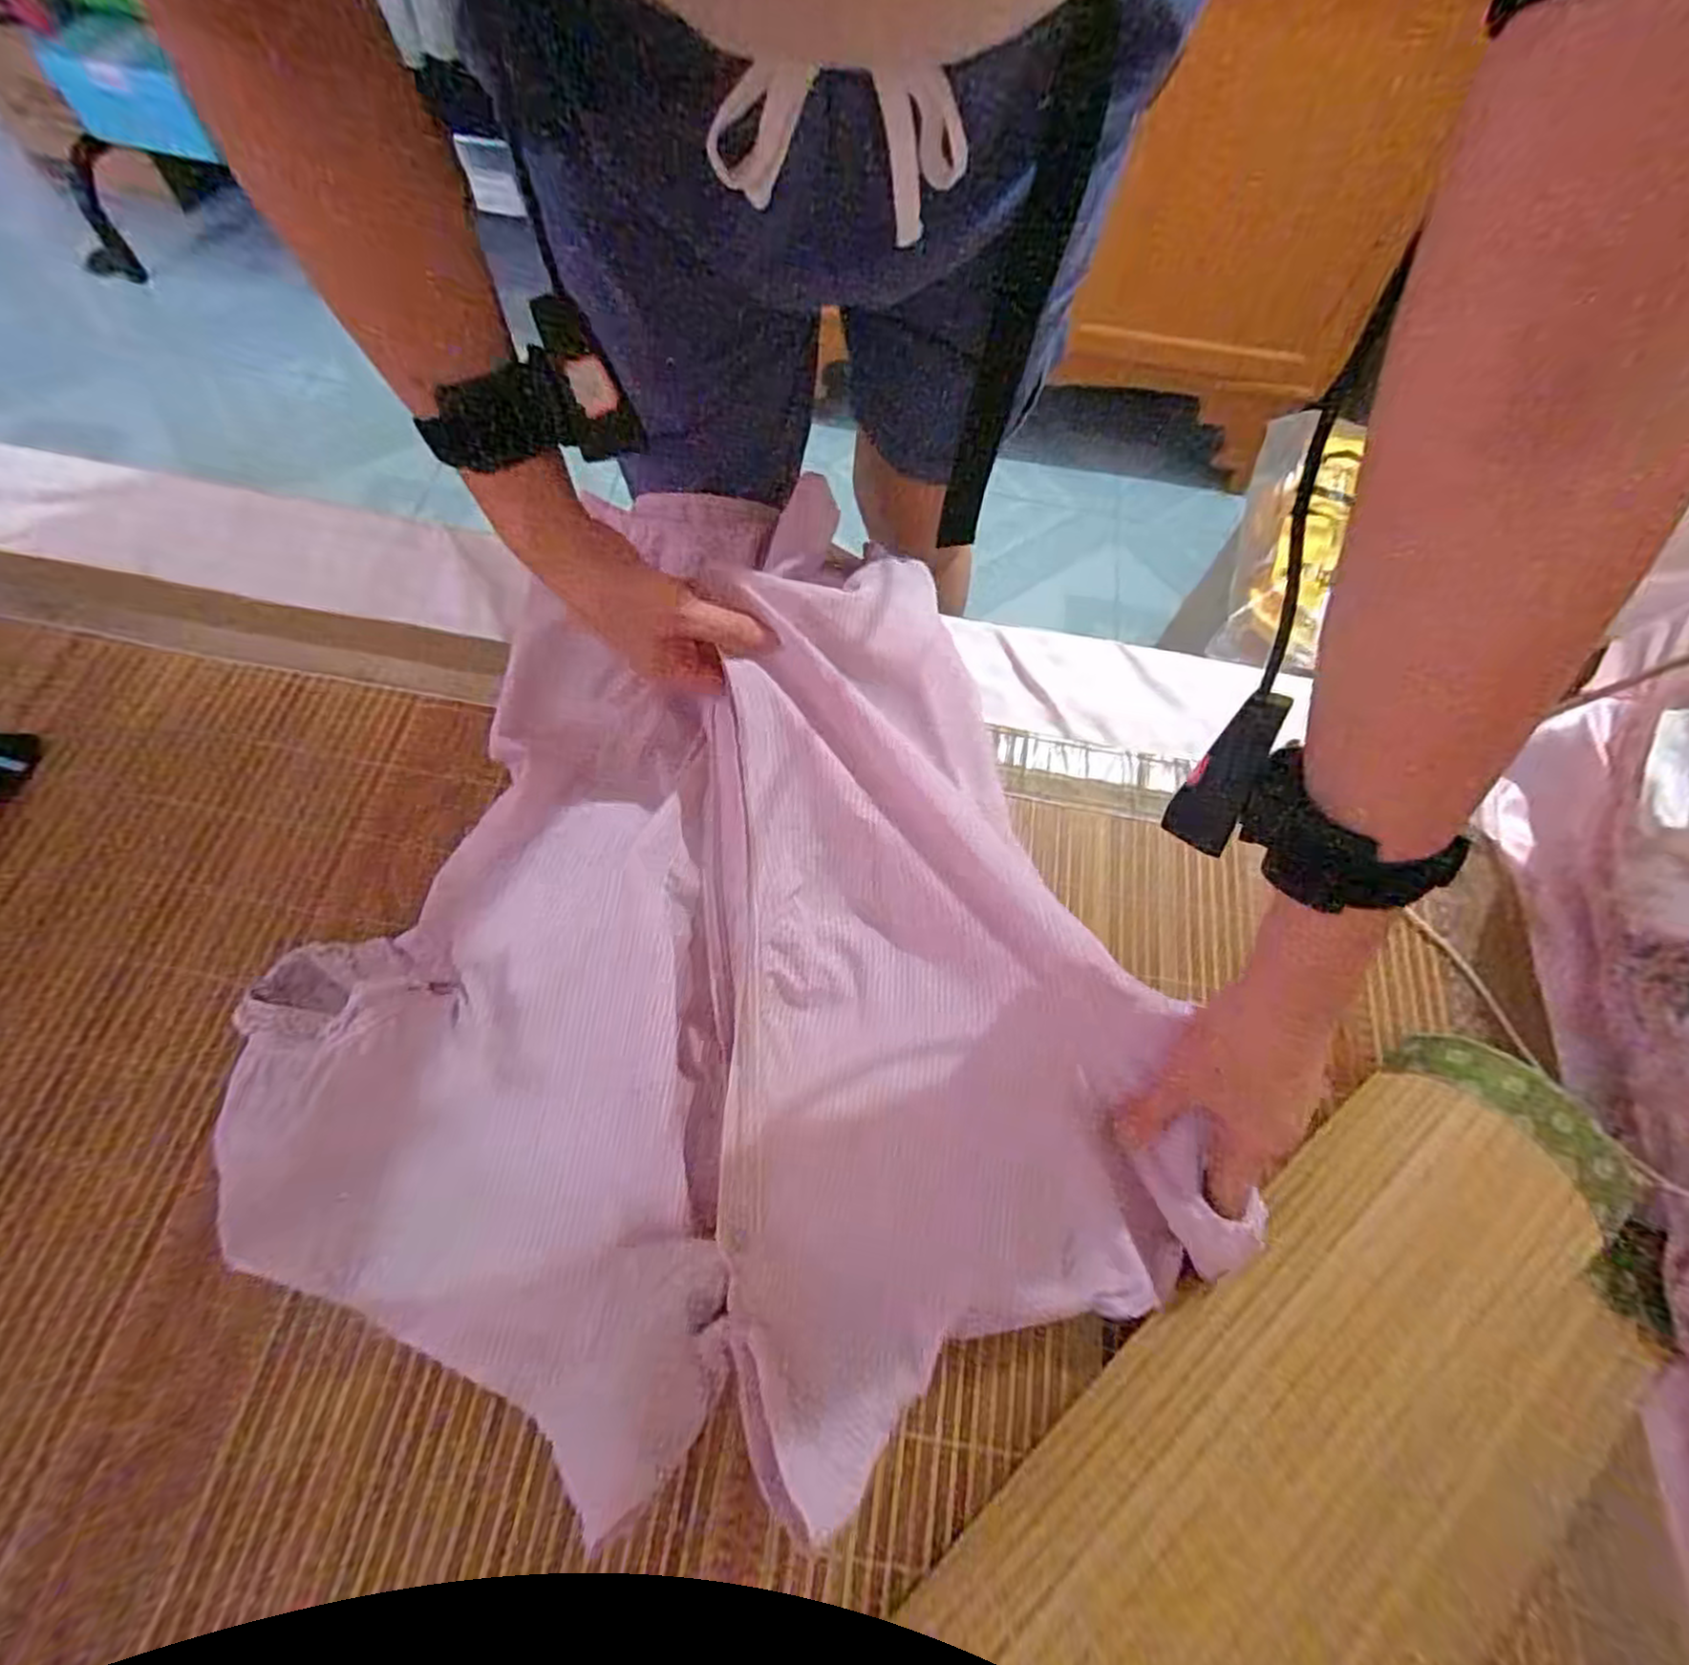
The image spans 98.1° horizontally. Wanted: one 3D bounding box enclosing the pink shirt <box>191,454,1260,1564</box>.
[{"bbox_3d":[-0.100,0.053,0.391,0.431,0.096,0.500,-21,68,-11],"label":"pink shirt"}]

